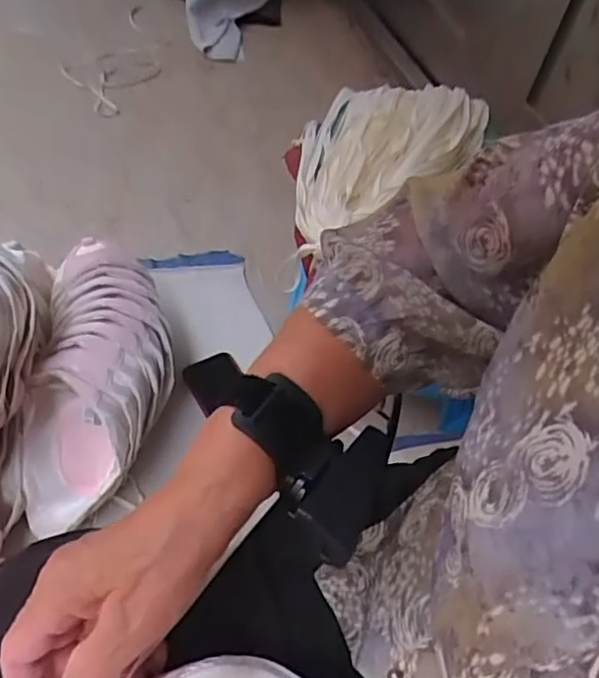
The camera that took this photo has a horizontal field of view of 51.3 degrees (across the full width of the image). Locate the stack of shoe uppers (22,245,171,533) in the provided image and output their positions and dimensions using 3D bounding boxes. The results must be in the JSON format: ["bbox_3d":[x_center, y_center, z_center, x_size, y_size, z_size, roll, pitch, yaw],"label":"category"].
[{"bbox_3d":[-0.267,0.039,0.823,0.176,0.130,0.402,5,65,-2],"label":"stack of shoe uppers"}]

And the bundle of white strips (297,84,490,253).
[{"bbox_3d":[0.081,-0.250,0.791,0.350,0.076,0.207,-34,64,-30],"label":"bundle of white strips"}]

